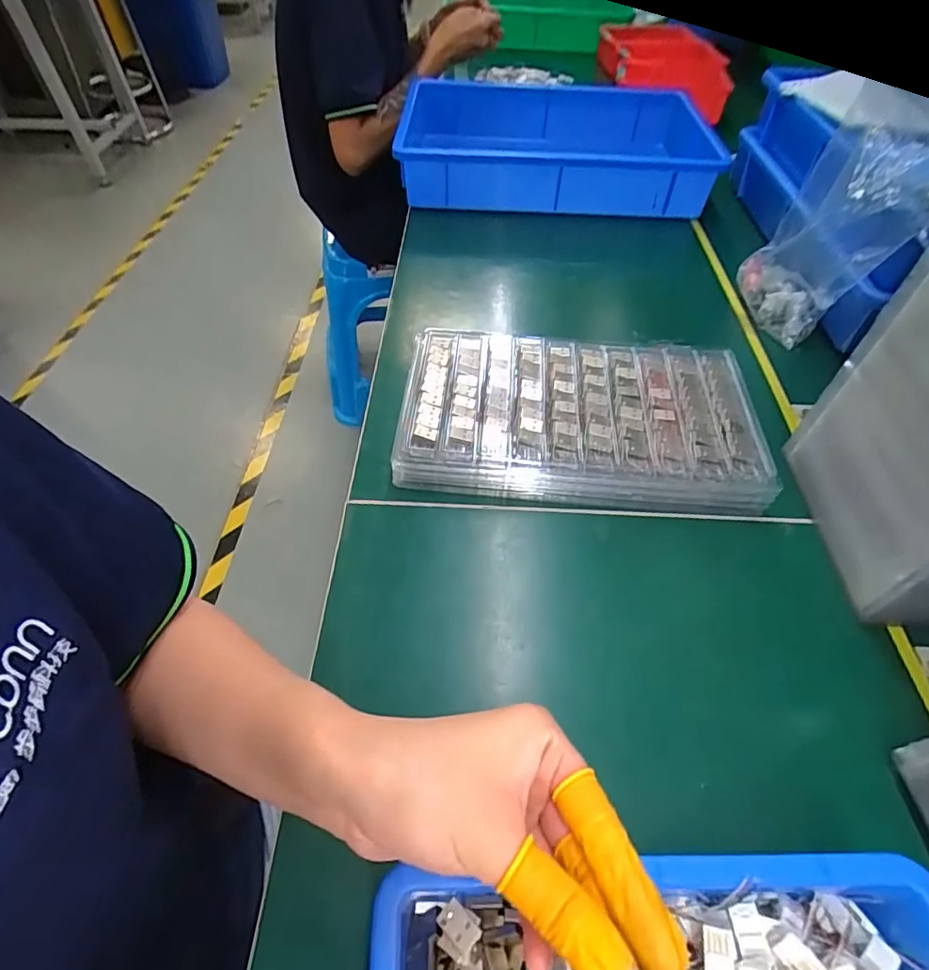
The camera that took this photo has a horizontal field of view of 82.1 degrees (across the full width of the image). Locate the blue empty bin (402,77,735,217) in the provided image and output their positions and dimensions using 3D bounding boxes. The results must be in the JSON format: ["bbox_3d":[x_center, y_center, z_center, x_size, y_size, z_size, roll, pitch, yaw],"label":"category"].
[{"bbox_3d":[0.124,-0.492,0.779,0.421,0.097,0.306,6,54,4],"label":"blue empty bin"}]

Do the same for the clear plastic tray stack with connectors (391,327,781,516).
[{"bbox_3d":[0.095,-0.062,0.460,0.286,0.036,0.161,5,53,3],"label":"clear plastic tray stack with connectors"}]

